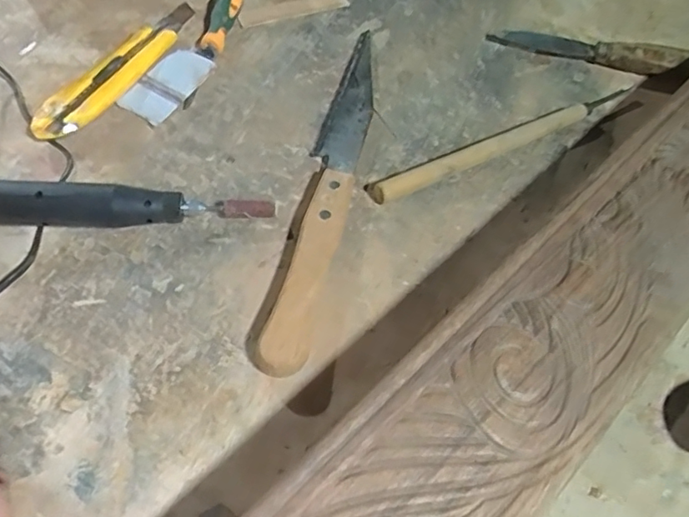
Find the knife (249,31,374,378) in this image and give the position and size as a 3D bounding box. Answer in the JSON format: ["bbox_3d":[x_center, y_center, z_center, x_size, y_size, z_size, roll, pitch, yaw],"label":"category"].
[{"bbox_3d":[-0.010,-0.056,0.376,0.032,0.020,0.285,12,59,3],"label":"knife"}]

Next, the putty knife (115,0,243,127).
[{"bbox_3d":[-0.117,-0.163,0.426,0.045,0.024,0.147,25,61,11],"label":"putty knife"}]

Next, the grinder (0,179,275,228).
[{"bbox_3d":[-0.155,-0.032,0.346,0.211,0.030,0.024,-2,59,-5],"label":"grinder"}]

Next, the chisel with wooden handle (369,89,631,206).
[{"bbox_3d":[0.126,-0.088,0.400,0.234,0.018,0.020,-24,64,-17],"label":"chisel with wooden handle"}]

